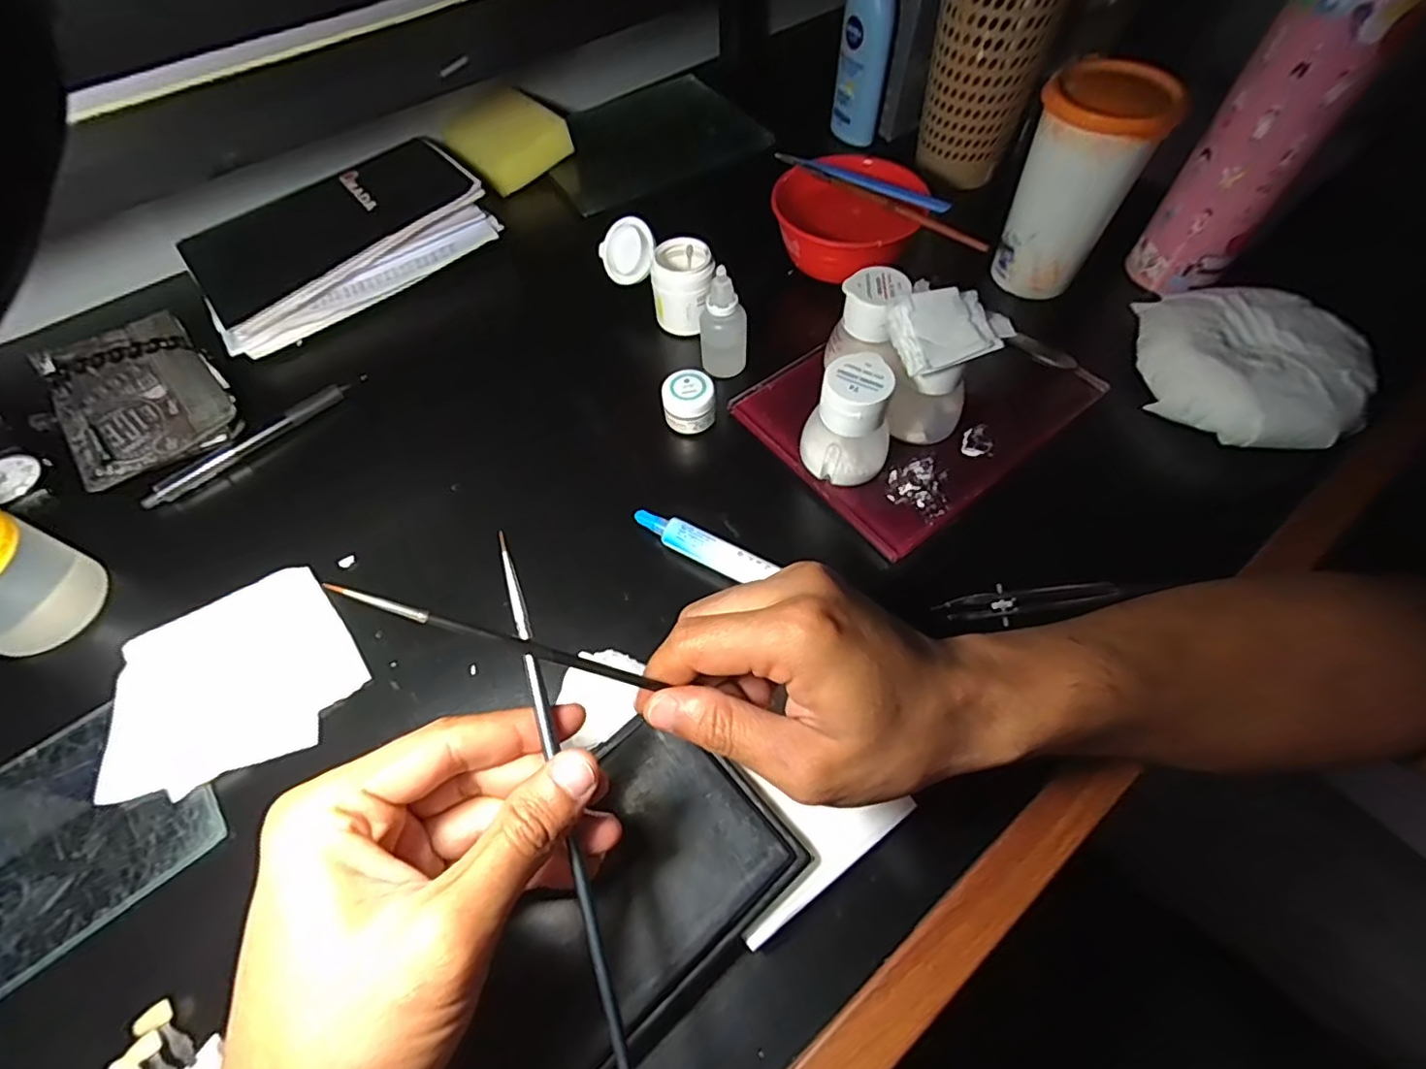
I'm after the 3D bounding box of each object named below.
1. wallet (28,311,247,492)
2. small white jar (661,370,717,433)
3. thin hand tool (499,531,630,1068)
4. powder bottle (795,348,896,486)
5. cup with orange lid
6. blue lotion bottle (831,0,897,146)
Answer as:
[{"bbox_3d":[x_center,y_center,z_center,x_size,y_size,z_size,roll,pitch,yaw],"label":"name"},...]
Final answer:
[{"bbox_3d":[-0.365,-0.089,0.389,0.087,0.019,0.102,-36,80,-18],"label":"wallet"},{"bbox_3d":[-0.015,-0.085,0.387,0.032,0.021,0.030,-1,59,2],"label":"small white jar"},{"bbox_3d":[-0.053,0.083,0.209,0.006,0.004,0.177,-16,77,-7],"label":"thin hand tool"},{"bbox_3d":[0.076,-0.062,0.343,0.049,0.064,0.041,17,61,12],"label":"powder bottle"},{"bbox_3d":[0.238,-0.228,0.410,0.073,0.127,0.067,26,64,16],"label":"cup with orange lid"},{"bbox_3d":[0.129,-0.412,0.516,0.043,0.136,0.029,13,60,8],"label":"blue lotion bottle"}]

